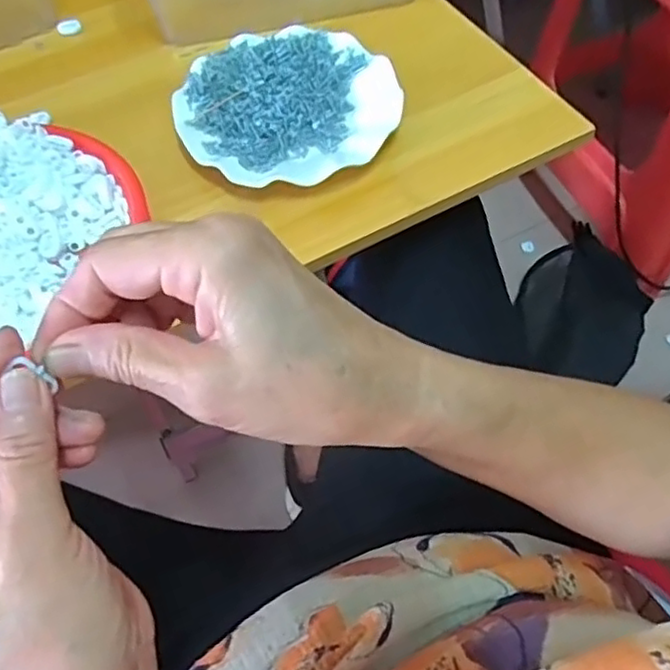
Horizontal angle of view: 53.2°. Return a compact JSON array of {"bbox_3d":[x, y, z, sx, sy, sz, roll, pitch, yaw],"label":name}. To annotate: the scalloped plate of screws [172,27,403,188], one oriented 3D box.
[{"bbox_3d":[-0.038,-0.189,0.555,0.176,0.022,0.168,-1,59,2],"label":"scalloped plate of screws"}]

